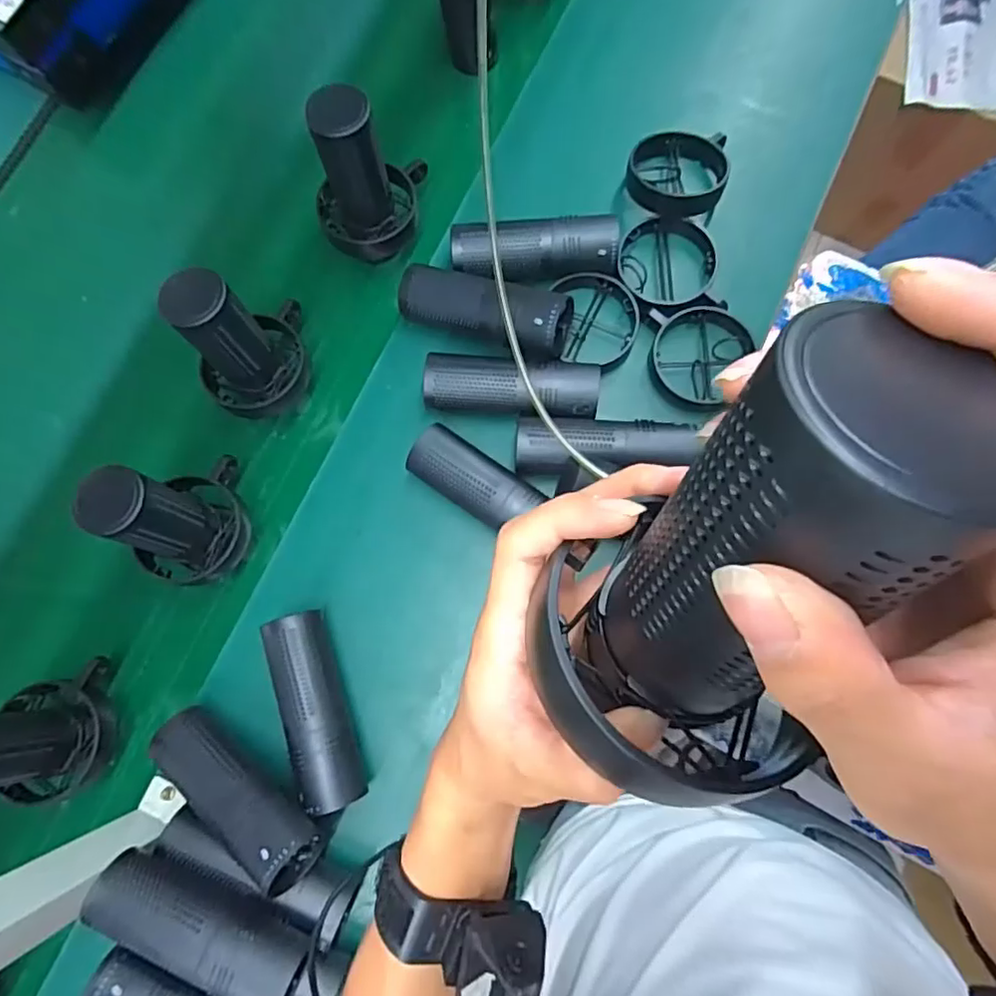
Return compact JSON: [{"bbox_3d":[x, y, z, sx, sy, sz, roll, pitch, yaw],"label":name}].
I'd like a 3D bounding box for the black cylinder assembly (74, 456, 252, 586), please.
[{"bbox_3d":[-0.273,0.010,0.522,0.079,0.177,0.120,14,77,5],"label":"black cylinder assembly"}]

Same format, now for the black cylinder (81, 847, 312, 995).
[{"bbox_3d":[-0.219,0.312,0.445,0.158,0.044,0.054,22,78,7],"label":"black cylinder"}]

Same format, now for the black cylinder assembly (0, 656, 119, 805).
[{"bbox_3d":[-0.378,0.191,0.472,0.081,0.136,0.097,-14,76,-2],"label":"black cylinder assembly"}]

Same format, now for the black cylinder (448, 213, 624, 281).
[{"bbox_3d":[0.038,-0.240,0.597,0.167,0.053,0.063,-2,76,1],"label":"black cylinder"}]

